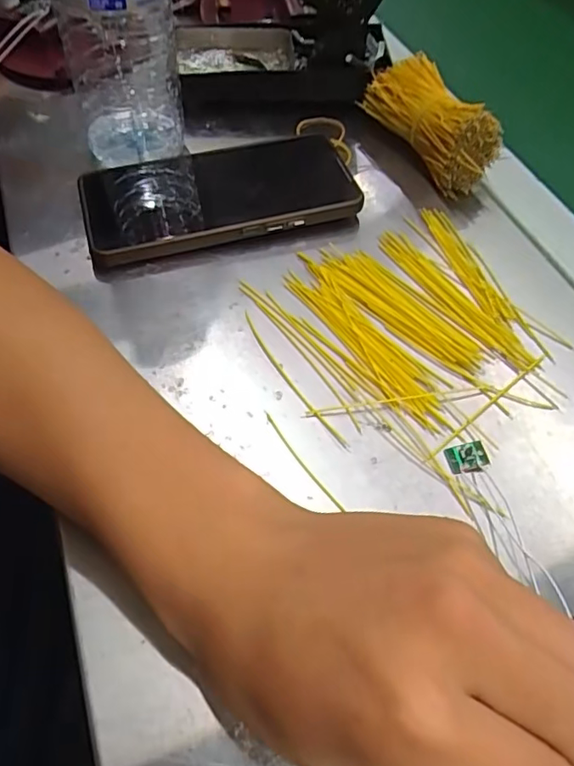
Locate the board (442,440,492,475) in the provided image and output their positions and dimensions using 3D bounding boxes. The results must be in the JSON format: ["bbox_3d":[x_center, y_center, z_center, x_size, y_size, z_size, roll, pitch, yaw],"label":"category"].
[{"bbox_3d":[0.081,0.033,0.256,0.017,0.005,0.014,-5,56,-7],"label":"board"}]

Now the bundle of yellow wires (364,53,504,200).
[{"bbox_3d":[0.093,-0.168,0.366,0.034,0.046,0.093,-27,61,-20],"label":"bundle of yellow wires"}]

